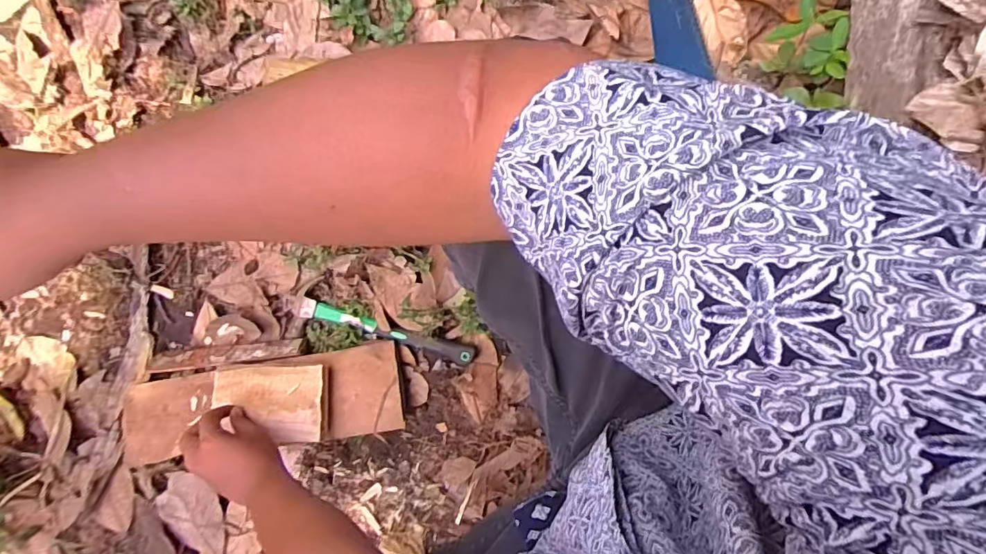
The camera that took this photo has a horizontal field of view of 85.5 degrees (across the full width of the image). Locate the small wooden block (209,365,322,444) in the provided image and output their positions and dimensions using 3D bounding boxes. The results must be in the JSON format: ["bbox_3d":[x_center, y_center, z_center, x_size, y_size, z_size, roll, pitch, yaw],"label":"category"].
[{"bbox_3d":[-0.302,0.173,0.713,0.152,0.024,0.100,-3,87,2],"label":"small wooden block"}]

